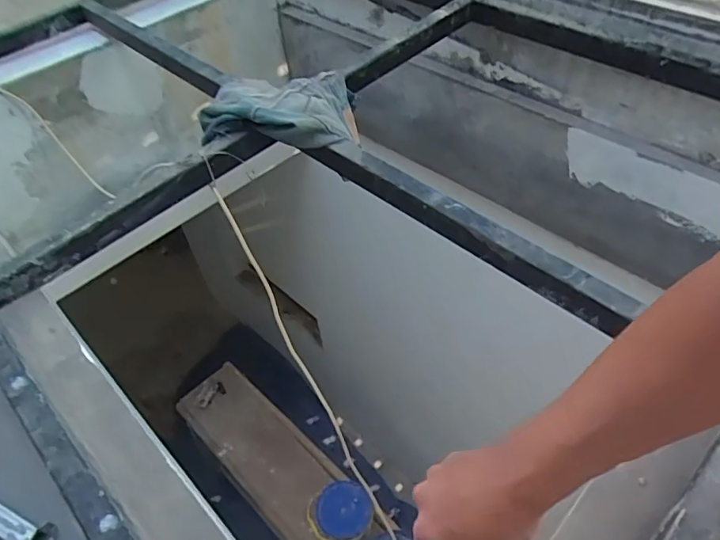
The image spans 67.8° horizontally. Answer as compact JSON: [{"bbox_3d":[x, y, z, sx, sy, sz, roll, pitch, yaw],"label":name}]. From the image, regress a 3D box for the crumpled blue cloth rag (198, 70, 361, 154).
[{"bbox_3d":[-0.176,-0.329,1.150,0.328,0.113,0.239,-1,48,4],"label":"crumpled blue cloth rag"}]

